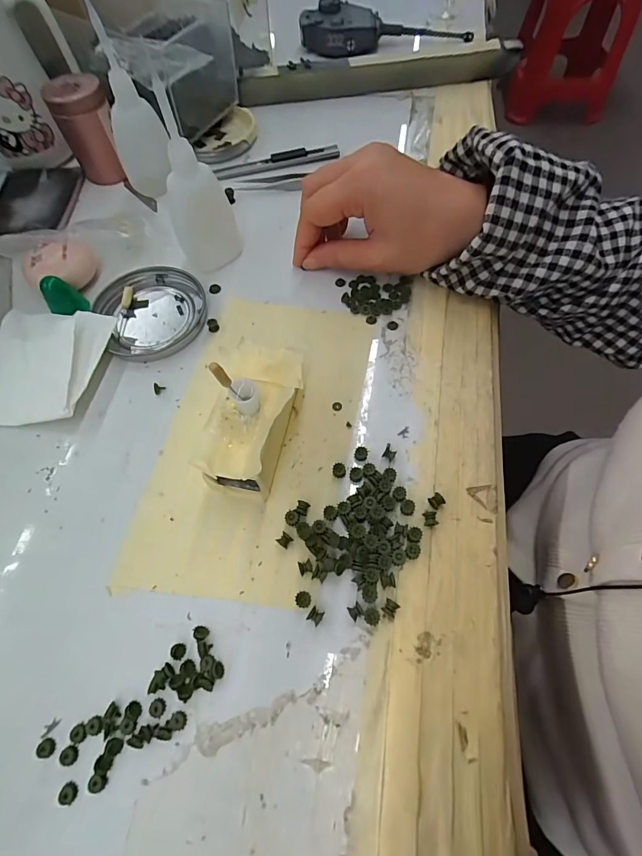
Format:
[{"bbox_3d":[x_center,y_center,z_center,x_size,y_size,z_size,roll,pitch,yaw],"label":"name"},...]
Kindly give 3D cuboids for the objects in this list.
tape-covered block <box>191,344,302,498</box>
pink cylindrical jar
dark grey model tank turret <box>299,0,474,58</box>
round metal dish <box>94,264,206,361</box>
[{"bbox_3d":[-0.036,-0.003,0.224,0.039,0.038,0.085,11,65,8],"label":"tape-covered block"},{"bbox_3d":[-0.192,-0.248,0.334,0.042,0.065,0.033,-31,67,-12],"label":"pink cylindrical jar"},{"bbox_3d":[0.070,-0.448,0.442,0.184,0.032,0.049,-12,64,-3],"label":"dark grey model tank turret"},{"bbox_3d":[-0.119,-0.084,0.283,0.071,0.008,0.076,-1,64,2],"label":"round metal dish"}]

